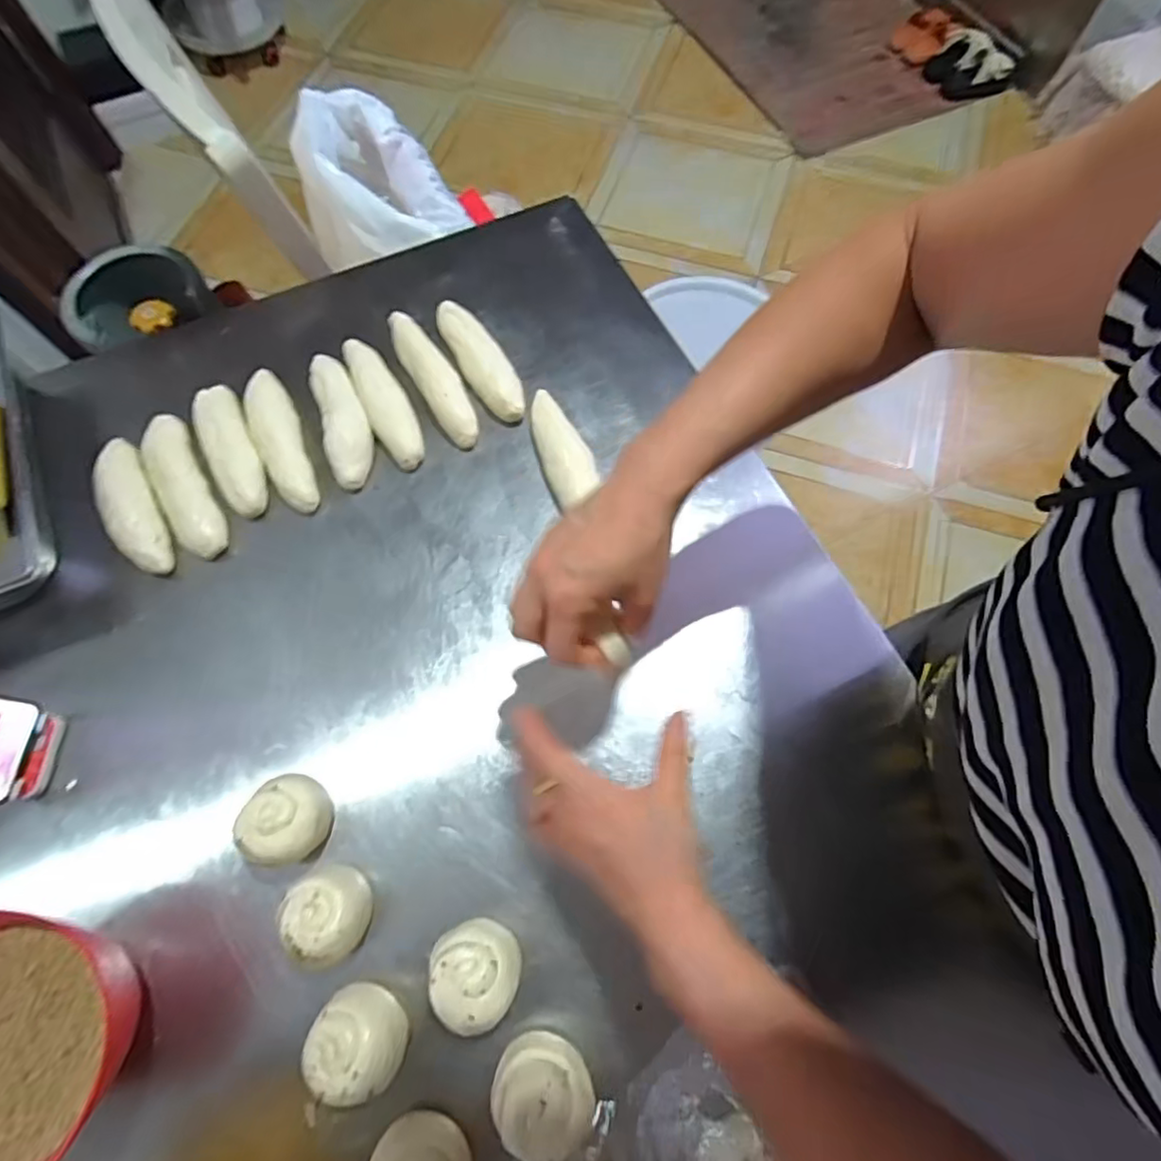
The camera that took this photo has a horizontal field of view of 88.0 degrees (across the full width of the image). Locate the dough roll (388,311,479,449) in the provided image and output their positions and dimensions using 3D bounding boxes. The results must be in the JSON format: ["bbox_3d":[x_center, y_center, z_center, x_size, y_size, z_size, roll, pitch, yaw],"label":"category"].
[{"bbox_3d":[-0.153,-0.212,0.615,0.039,0.025,0.179,-31,72,-11],"label":"dough roll"}]

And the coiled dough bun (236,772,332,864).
[{"bbox_3d":[-0.216,0.181,0.452,0.056,0.055,0.062,13,69,5],"label":"coiled dough bun"}]

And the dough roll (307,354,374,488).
[{"bbox_3d":[-0.235,-0.161,0.594,0.046,0.029,0.145,-19,70,-7],"label":"dough roll"}]

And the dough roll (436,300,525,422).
[{"bbox_3d":[-0.104,-0.232,0.617,0.046,0.026,0.162,-31,72,-12],"label":"dough roll"}]

